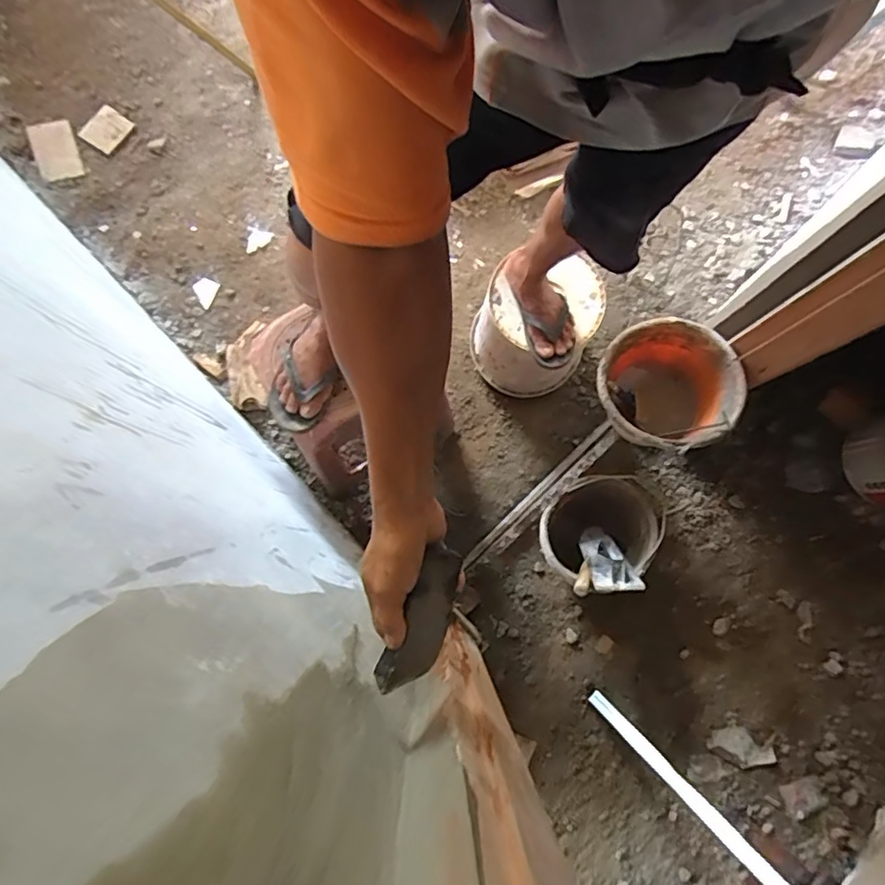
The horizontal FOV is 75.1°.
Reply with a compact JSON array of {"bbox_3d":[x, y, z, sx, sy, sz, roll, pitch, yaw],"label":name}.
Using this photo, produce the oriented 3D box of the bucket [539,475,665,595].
[{"bbox_3d":[0.405,0.235,1.494,0.309,0.250,0.280,-5,80,-1],"label":"bucket"}]

